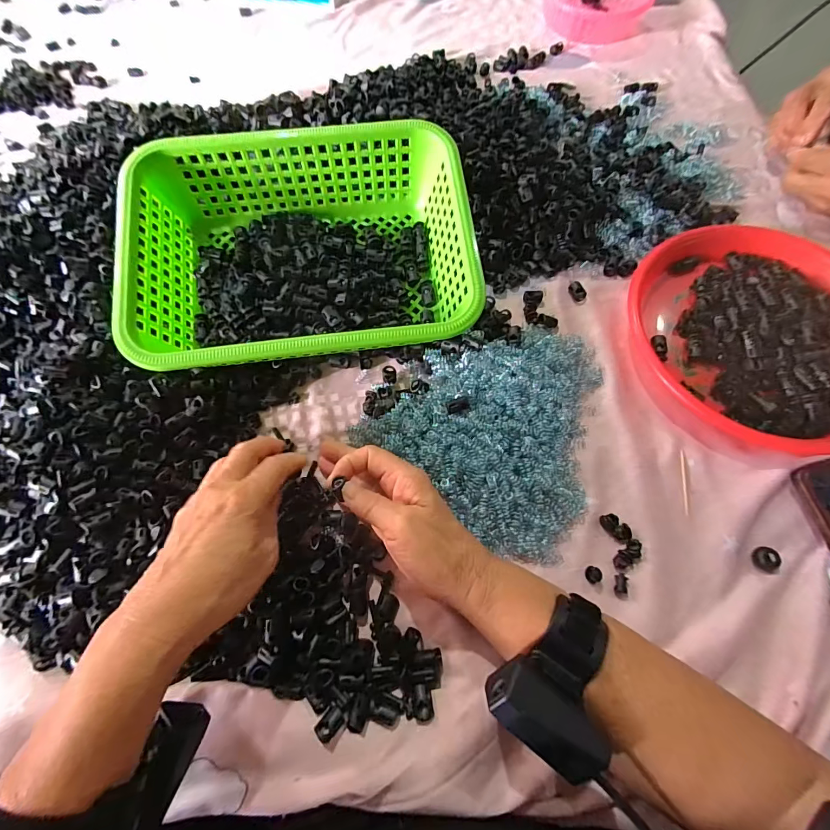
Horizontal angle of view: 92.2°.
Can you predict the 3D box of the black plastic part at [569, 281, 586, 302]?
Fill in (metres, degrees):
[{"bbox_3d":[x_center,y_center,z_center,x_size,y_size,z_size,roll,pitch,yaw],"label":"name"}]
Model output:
[{"bbox_3d":[0.177,-0.135,0.434,0.016,0.008,0.023,-21,69,-8],"label":"black plastic part"}]

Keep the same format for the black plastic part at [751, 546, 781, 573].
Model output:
[{"bbox_3d":[0.286,0.118,0.325,0.018,0.007,0.020,1,67,1],"label":"black plastic part"}]

